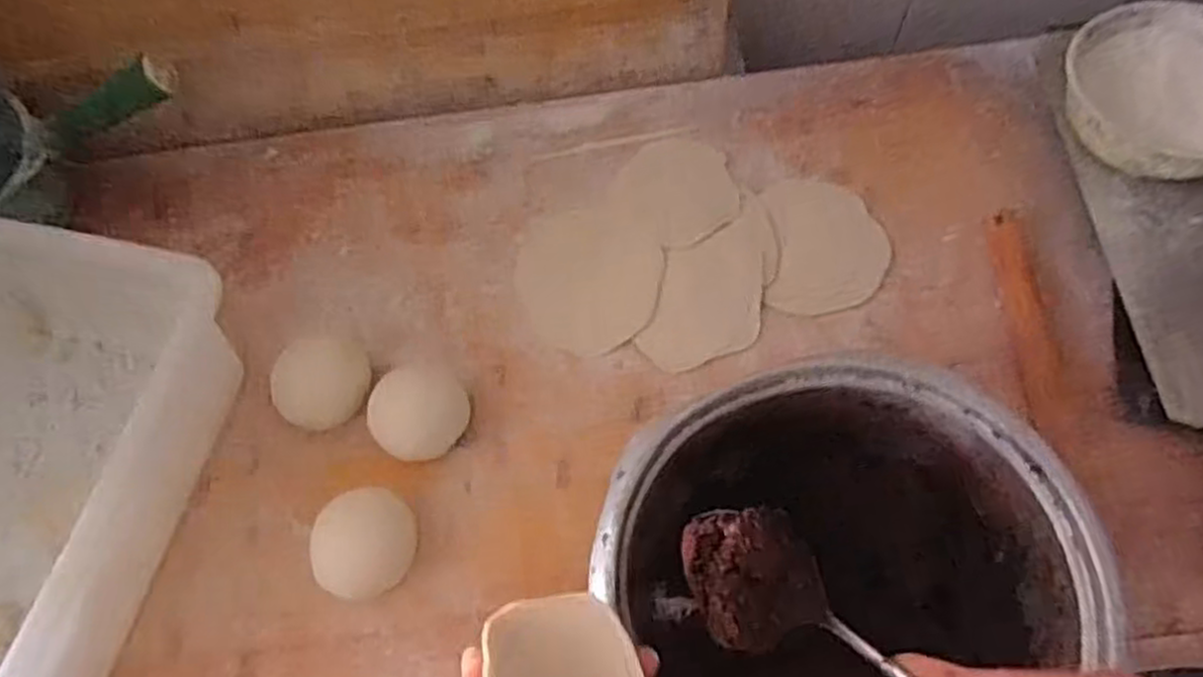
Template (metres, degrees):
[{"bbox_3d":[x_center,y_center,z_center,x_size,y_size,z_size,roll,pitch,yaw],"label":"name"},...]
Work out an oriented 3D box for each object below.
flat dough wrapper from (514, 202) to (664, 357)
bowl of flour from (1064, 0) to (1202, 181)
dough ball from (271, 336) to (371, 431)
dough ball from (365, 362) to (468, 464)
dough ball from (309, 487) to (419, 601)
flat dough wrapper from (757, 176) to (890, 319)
[{"bbox_3d":[-0.009,-0.056,0.638,0.123,0.007,0.138,-24,63,0],"label":"flat dough wrapper"},{"bbox_3d":[0.460,-0.196,0.605,0.161,0.058,0.156,-1,64,2],"label":"bowl of flour"},{"bbox_3d":[-0.220,0.034,0.587,0.067,0.037,0.071,-1,64,2],"label":"dough ball"},{"bbox_3d":[-0.137,0.057,0.567,0.067,0.050,0.062,-1,64,2],"label":"dough ball"},{"bbox_3d":[-0.169,0.149,0.540,0.067,0.045,0.074,16,66,11],"label":"dough ball"},{"bbox_3d":[0.192,-0.084,0.641,0.103,0.010,0.134,1,63,1],"label":"flat dough wrapper"}]

